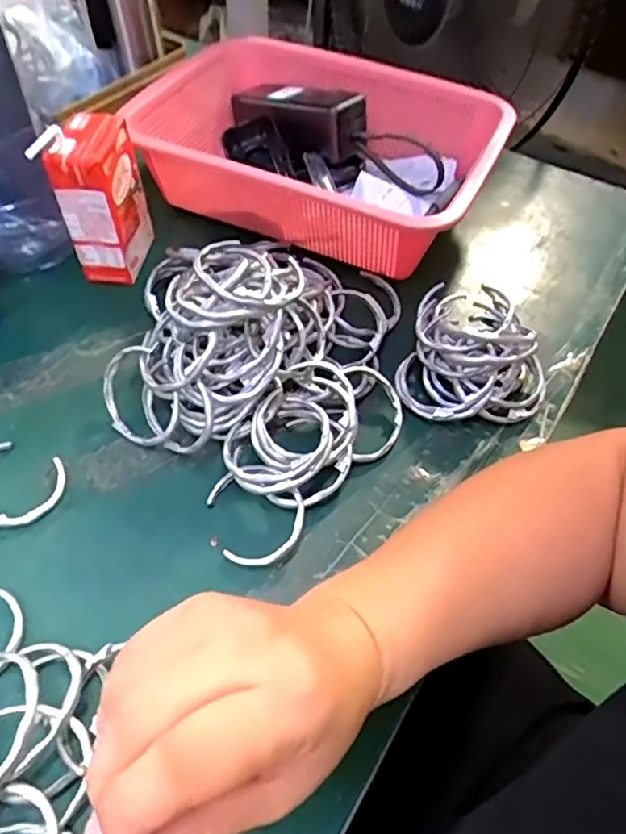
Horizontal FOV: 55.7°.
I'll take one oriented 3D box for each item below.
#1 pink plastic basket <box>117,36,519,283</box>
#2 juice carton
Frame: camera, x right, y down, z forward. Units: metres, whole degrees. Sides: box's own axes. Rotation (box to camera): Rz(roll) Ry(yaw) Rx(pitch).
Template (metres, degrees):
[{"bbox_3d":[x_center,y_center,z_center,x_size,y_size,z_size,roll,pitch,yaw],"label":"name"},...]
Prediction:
[{"bbox_3d":[0.011,-0.240,0.530,0.295,0.081,0.231,22,54,13],"label":"pink plastic basket"},{"bbox_3d":[-0.162,-0.166,0.455,0.046,0.110,0.071,7,52,1],"label":"juice carton"}]

